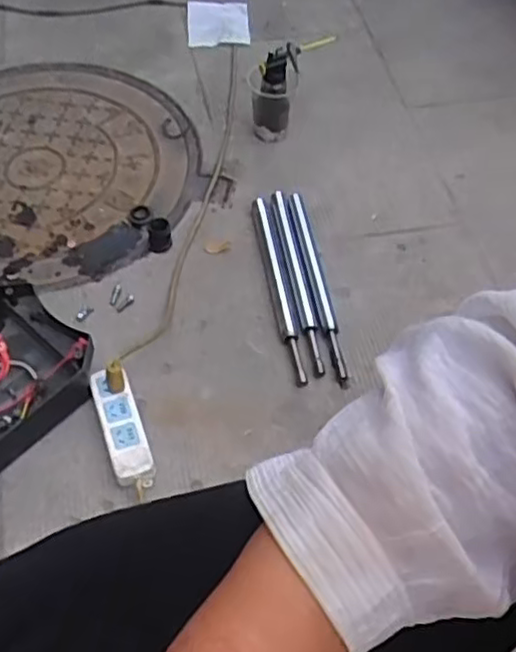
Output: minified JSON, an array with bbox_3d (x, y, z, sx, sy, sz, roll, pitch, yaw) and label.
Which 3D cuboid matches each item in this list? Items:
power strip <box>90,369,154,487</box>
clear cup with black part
[{"bbox_3d":[-0.187,0.143,0.965,0.052,0.043,0.172,-17,59,-12],"label":"power strip"},{"bbox_3d":[0.028,-0.429,1.283,0.079,0.167,0.080,17,58,10],"label":"clear cup with black part"}]

